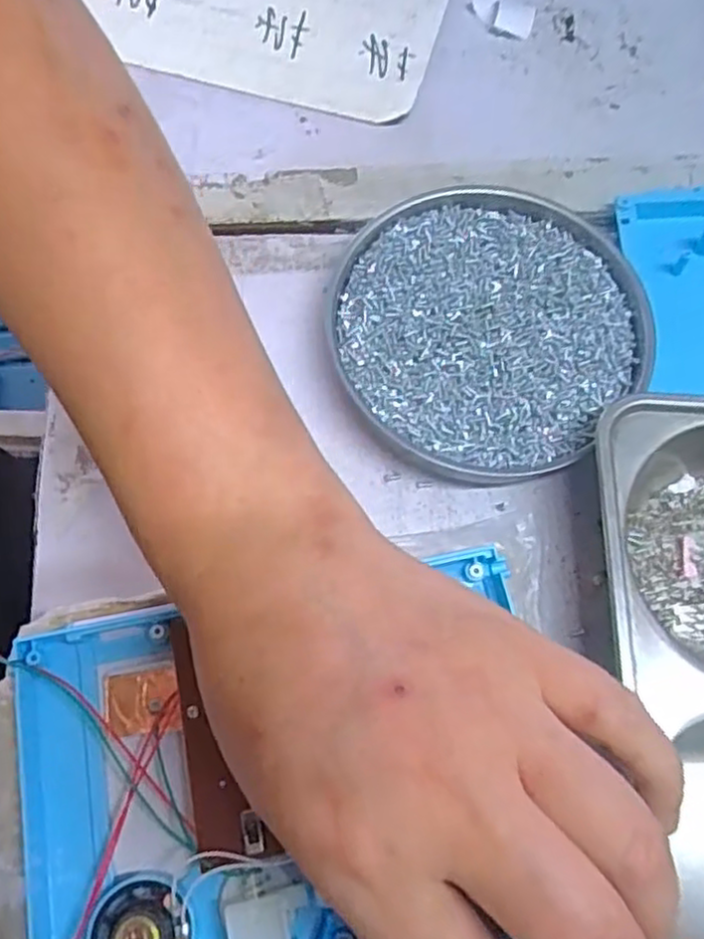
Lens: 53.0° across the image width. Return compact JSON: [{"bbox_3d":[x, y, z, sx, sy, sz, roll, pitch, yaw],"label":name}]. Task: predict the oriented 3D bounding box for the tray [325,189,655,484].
[{"bbox_3d":[0.059,-0.061,0.308,0.126,0.016,0.134,0,69,-1],"label":"tray"}]

